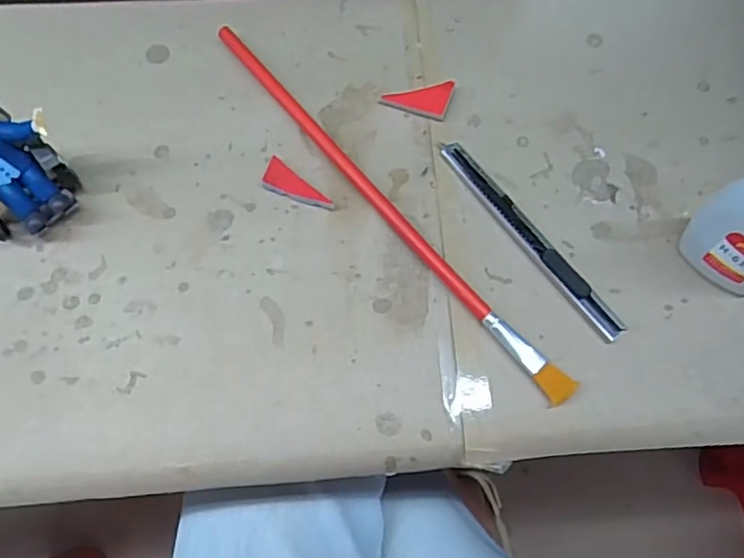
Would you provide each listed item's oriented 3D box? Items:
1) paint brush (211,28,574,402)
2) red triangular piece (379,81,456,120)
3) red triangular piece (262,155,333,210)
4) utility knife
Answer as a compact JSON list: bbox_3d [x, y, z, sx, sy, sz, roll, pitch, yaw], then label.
[{"bbox_3d":[0.003,-0.043,0.307,0.014,0.009,0.260,-37,73,-11],"label":"paint brush"},{"bbox_3d":[0.024,-0.097,0.327,0.035,0.007,0.021,16,72,7],"label":"red triangular piece"},{"bbox_3d":[-0.037,-0.045,0.311,0.041,0.007,0.016,34,75,13],"label":"red triangular piece"},{"bbox_3d":[0.076,-0.021,0.300,0.011,0.006,0.123,-34,73,-10],"label":"utility knife"}]

